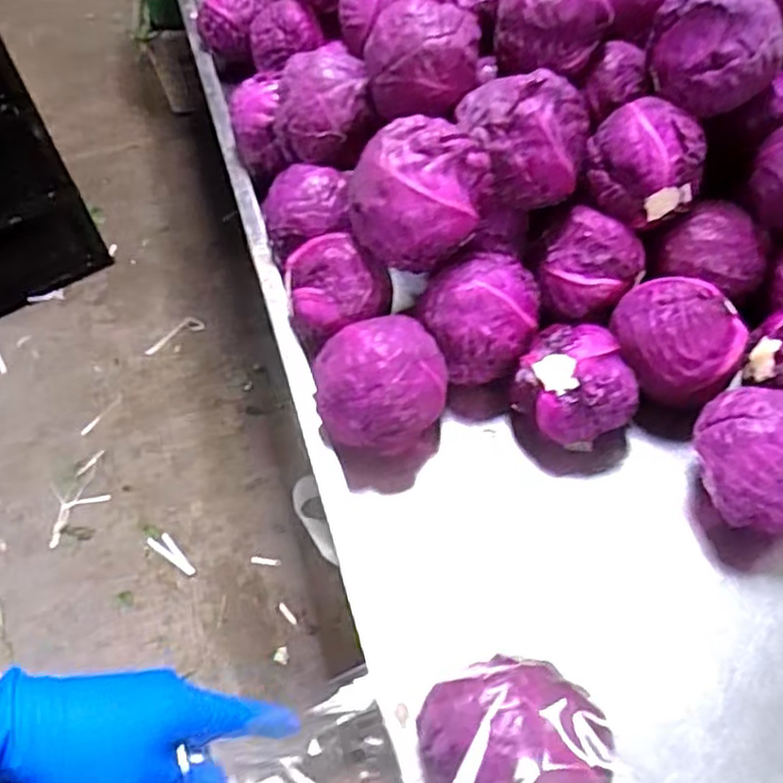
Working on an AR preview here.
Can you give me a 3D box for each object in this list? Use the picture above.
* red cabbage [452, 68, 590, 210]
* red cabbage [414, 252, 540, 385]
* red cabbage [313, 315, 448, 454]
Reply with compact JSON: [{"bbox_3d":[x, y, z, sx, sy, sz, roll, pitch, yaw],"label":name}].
[{"bbox_3d":[0.119,-0.226,0.634,0.113,0.099,0.088,-12,55,-6],"label":"red cabbage"},{"bbox_3d":[0.079,-0.071,0.645,0.107,0.084,0.102,5,55,6],"label":"red cabbage"},{"bbox_3d":[-0.008,-0.007,0.612,0.115,0.092,0.101,-16,56,-8],"label":"red cabbage"}]

